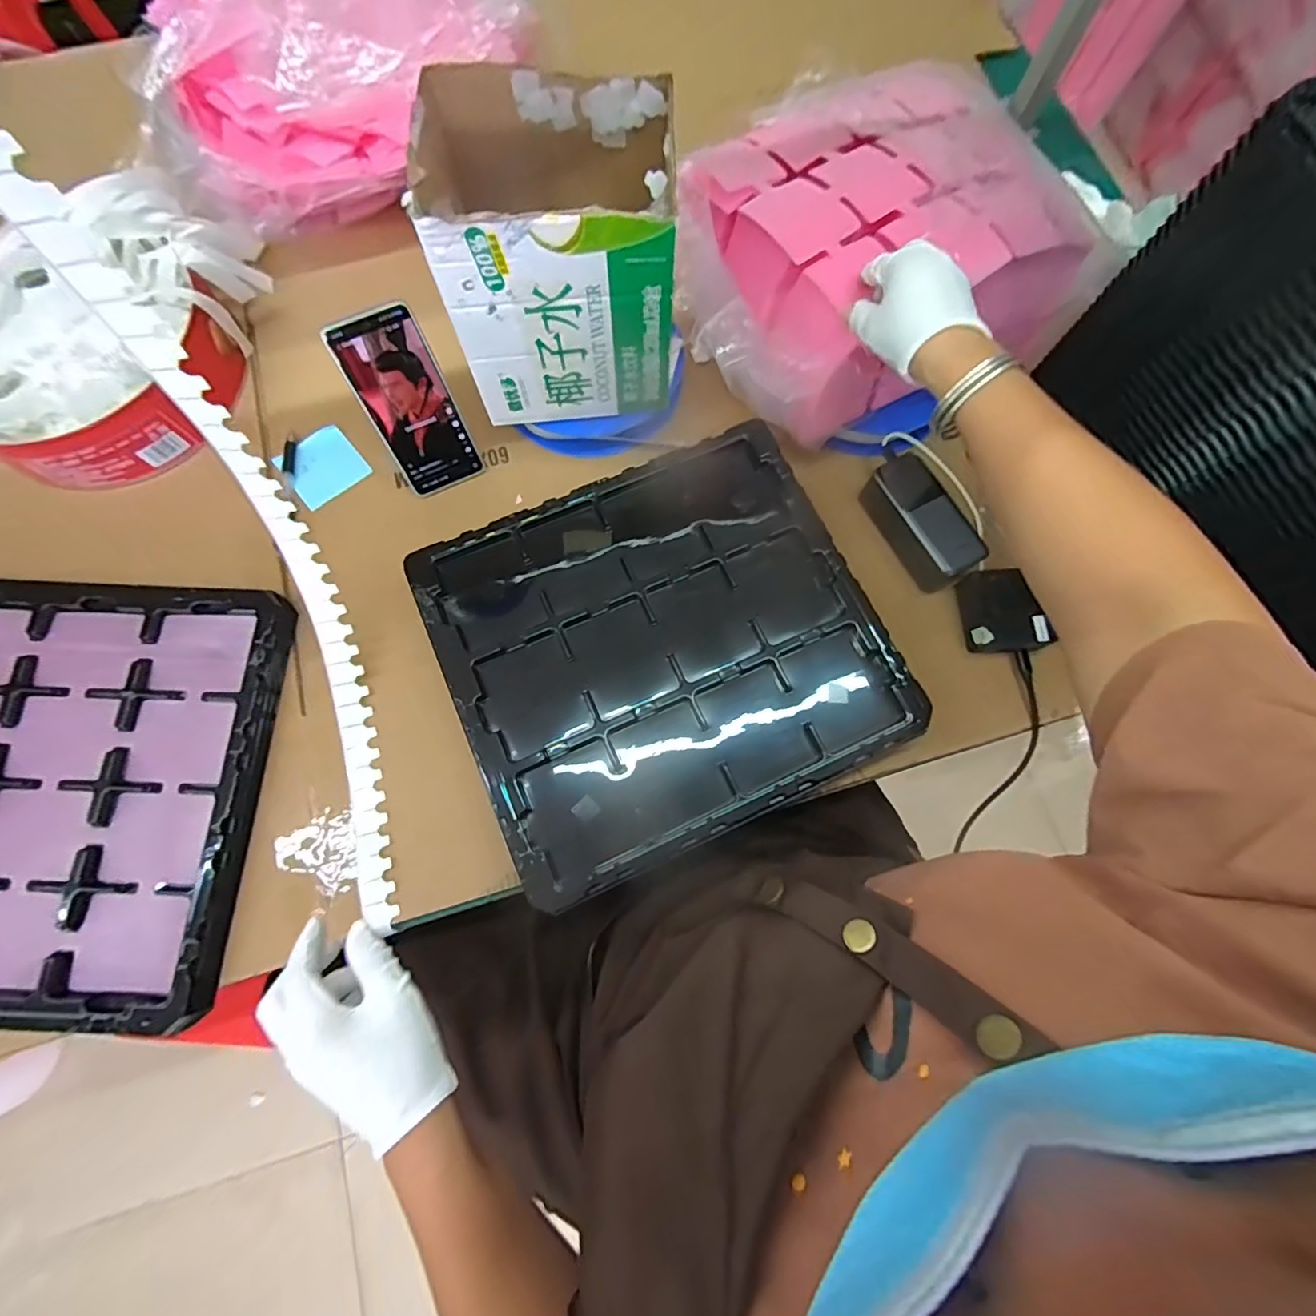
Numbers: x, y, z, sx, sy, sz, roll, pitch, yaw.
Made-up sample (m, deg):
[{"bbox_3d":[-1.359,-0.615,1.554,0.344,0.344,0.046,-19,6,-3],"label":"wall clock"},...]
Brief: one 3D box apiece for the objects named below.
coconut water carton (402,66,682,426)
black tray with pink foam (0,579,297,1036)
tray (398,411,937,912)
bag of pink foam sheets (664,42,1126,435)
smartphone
[{"bbox_3d":[-0.085,-0.341,0.508,0.185,0.213,0.150,-5,76,-3],"label":"coconut water carton"},{"bbox_3d":[-0.529,0.110,0.495,0.330,0.030,0.363,2,75,-2],"label":"black tray with pink foam"},{"bbox_3d":[0.004,-0.013,0.511,0.368,0.021,0.335,-24,78,-8],"label":"tray"},{"bbox_3d":[0.210,-0.407,0.557,0.404,0.112,0.316,-22,77,-7],"label":"bag of pink foam sheets"},{"bbox_3d":[-0.236,-0.240,0.543,0.078,0.167,0.007,-24,49,-8],"label":"smartphone"}]

